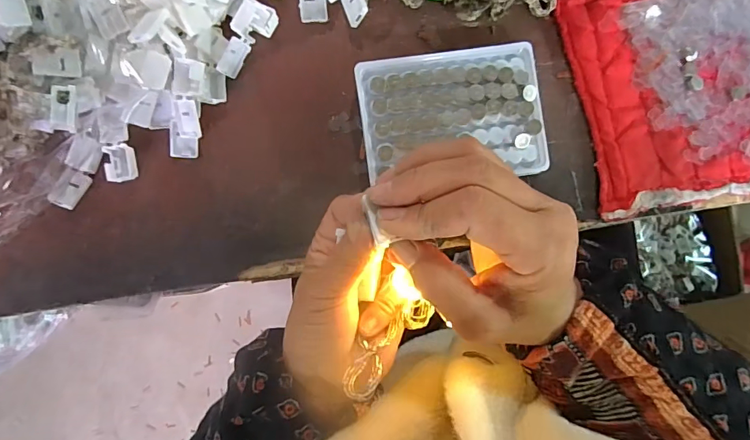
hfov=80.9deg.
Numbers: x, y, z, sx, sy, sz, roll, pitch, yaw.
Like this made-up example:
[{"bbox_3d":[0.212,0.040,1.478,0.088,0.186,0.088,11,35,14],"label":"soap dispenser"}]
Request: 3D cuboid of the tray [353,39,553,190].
[{"bbox_3d":[0.055,-0.076,0.325,0.129,0.024,0.093,-8,93,-1],"label":"tray"}]

